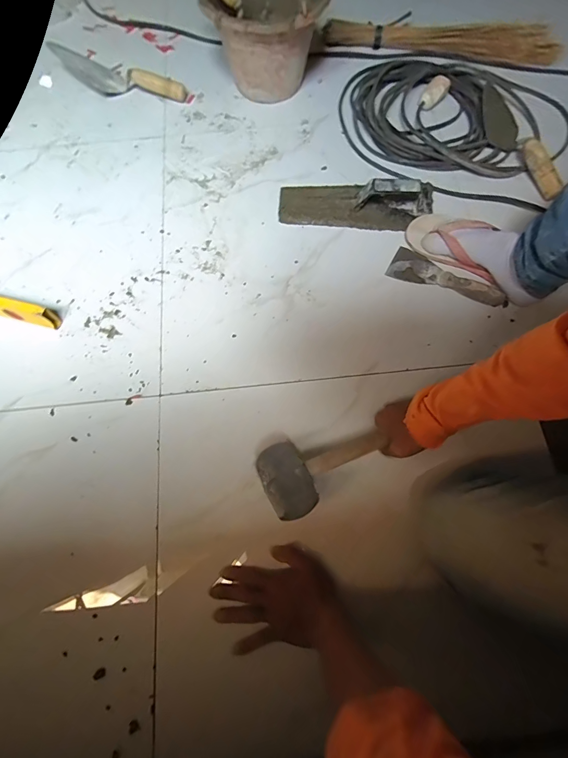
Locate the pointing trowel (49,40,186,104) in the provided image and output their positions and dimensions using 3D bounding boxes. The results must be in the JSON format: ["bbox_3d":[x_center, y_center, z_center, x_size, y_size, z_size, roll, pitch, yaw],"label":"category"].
[{"bbox_3d":[-0.393,-0.701,0.814,0.341,0.046,0.079,22,72,9],"label":"pointing trowel"}]

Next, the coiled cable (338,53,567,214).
[{"bbox_3d":[0.357,-0.562,0.743,0.473,0.034,0.383,26,73,10],"label":"coiled cable"}]

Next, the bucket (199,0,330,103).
[{"bbox_3d":[-0.036,-0.742,0.751,0.234,0.168,0.265,-5,70,0],"label":"bucket"}]

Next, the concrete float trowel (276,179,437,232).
[{"bbox_3d":[0.142,-0.351,0.668,0.293,0.051,0.111,4,70,3],"label":"concrete float trowel"}]

